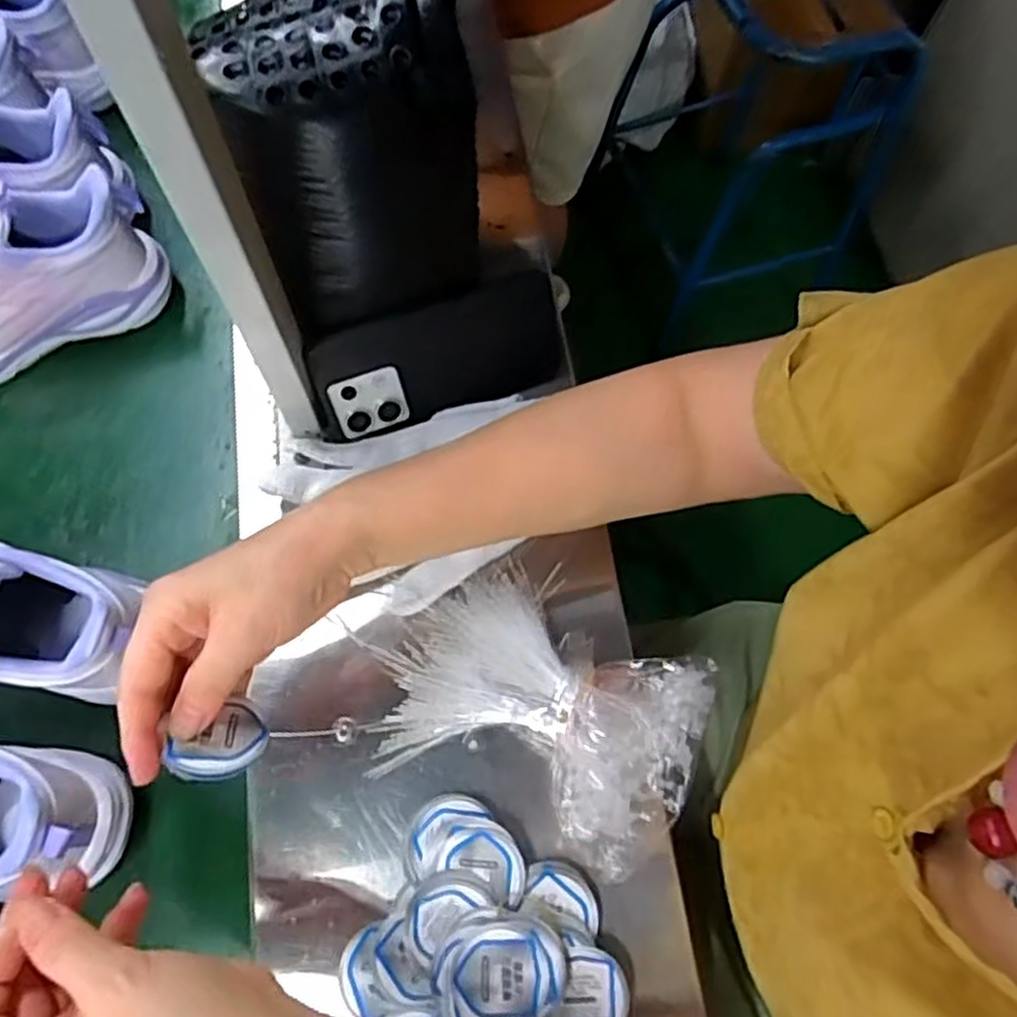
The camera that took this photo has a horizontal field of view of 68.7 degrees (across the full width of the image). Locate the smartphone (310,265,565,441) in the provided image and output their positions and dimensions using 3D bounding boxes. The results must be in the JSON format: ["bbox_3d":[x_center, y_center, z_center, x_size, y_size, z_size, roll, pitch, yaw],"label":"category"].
[{"bbox_3d":[-0.045,-0.099,0.496,0.165,0.076,0.006,-22,37,-11],"label":"smartphone"}]

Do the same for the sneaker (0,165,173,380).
[{"bbox_3d":[-0.355,-0.156,0.510,0.223,0.103,0.073,-24,74,-8],"label":"sneaker"}]

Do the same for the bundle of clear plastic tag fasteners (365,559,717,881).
[{"bbox_3d":[0.021,0.118,0.440,0.181,0.025,0.136,20,73,5],"label":"bundle of clear plastic tag fasteners"}]

